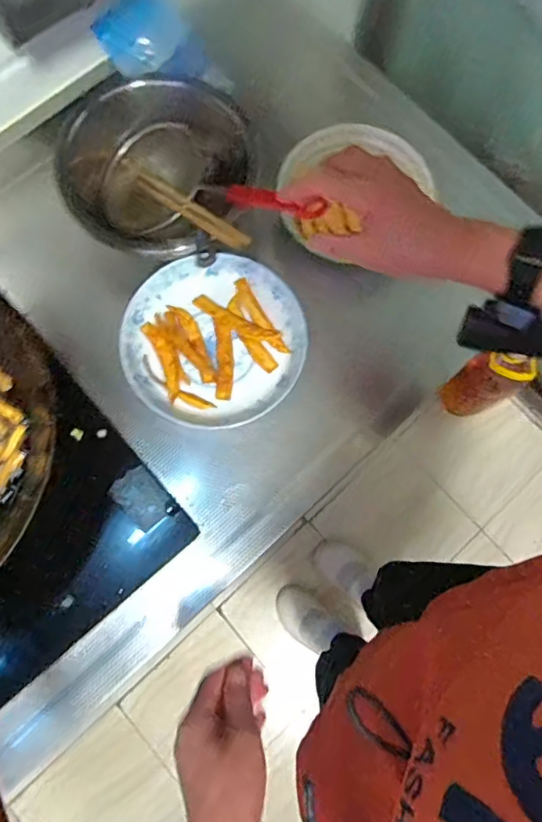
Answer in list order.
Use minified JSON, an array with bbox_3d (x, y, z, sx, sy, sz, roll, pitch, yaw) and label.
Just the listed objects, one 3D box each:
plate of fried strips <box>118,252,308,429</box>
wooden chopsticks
[{"bbox_3d":[-0.063,-0.078,0.612,0.193,0.026,0.185,0,77,-2],"label":"plate of fried strips"},{"bbox_3d":[-0.098,-0.225,0.599,0.026,0.013,0.226,-42,58,-10],"label":"wooden chopsticks"}]

